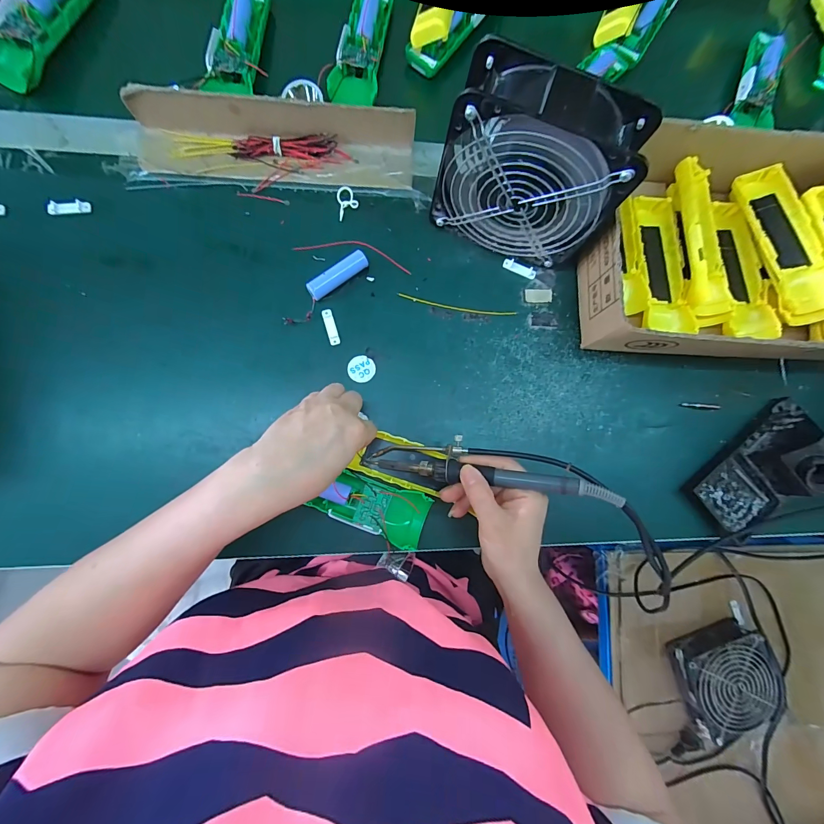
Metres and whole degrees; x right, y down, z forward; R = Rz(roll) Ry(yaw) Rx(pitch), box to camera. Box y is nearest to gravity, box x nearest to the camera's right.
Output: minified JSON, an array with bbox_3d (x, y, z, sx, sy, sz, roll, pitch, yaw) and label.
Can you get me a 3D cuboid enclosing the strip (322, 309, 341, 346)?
[{"bbox_3d":[-0.082,-0.086,0.370,0.010,0.004,0.038,-16,86,-7],"label":"strip"}]

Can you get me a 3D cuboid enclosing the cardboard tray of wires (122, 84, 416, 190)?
[{"bbox_3d":[-0.138,-0.275,0.367,0.281,0.036,0.071,-1,84,-5],"label":"cardboard tray of wires"}]

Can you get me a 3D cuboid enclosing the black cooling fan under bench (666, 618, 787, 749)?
[{"bbox_3d":[0.440,0.383,0.510,0.124,0.047,0.144,-16,85,-4],"label":"black cooling fan under bench"}]

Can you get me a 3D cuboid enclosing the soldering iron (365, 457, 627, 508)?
[{"bbox_3d":[0.059,0.054,0.309,0.208,0.017,0.018,4,83,22],"label":"soldering iron"}]

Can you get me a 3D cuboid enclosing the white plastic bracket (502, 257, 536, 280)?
[{"bbox_3d":[0.118,-0.156,0.396,0.037,0.004,0.011,24,83,-2],"label":"white plastic bracket"}]

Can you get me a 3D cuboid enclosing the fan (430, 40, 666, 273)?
[{"bbox_3d":[0.107,-0.208,0.329,0.157,0.147,0.062,19,83,-3],"label":"fan"}]

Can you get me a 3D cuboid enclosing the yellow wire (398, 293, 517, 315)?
[{"bbox_3d":[0.048,-0.111,0.385,0.125,0.005,0.007,8,83,-4],"label":"yellow wire"}]

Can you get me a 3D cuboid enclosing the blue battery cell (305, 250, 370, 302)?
[{"bbox_3d":[-0.074,-0.137,0.369,0.065,0.015,0.020,-39,89,-8],"label":"blue battery cell"}]

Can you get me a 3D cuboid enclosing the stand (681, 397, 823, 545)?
[{"bbox_3d":[0.365,0.056,0.360,0.152,0.071,0.074,-39,89,-8],"label":"stand"}]

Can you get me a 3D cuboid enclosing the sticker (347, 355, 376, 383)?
[{"bbox_3d":[-0.051,-0.044,0.370,0.028,0.004,0.027,1,84,-5],"label":"sticker"}]

